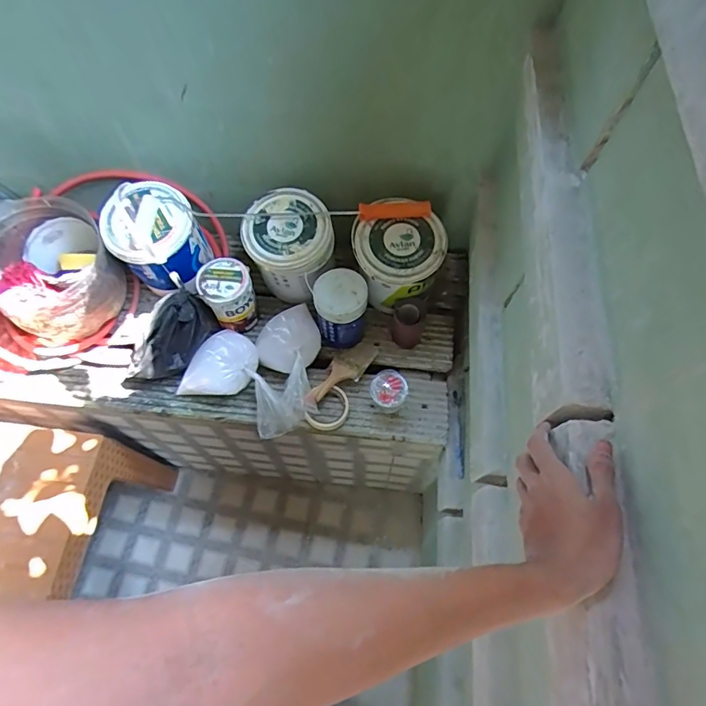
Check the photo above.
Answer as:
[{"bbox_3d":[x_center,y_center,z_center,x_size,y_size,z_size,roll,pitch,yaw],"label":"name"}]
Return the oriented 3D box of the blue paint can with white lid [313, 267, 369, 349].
[{"bbox_3d":[-0.027,-0.092,1.024,0.104,0.160,0.113,0,63,-1],"label":"blue paint can with white lid"}]

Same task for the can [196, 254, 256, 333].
[{"bbox_3d":[-0.268,-0.123,1.037,0.104,0.140,0.099,0,63,-1],"label":"can"}]

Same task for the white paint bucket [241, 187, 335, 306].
[{"bbox_3d":[-0.133,-0.221,1.042,0.175,0.204,0.164,0,63,-1],"label":"white paint bucket"}]

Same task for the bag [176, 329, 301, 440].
[{"bbox_3d":[-0.227,0.079,0.983,0.250,0.100,0.168,39,69,17],"label":"bag"}]

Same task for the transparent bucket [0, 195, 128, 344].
[{"bbox_3d":[-0.636,-0.176,1.012,0.242,0.200,0.276,-38,70,-18],"label":"transparent bucket"}]

